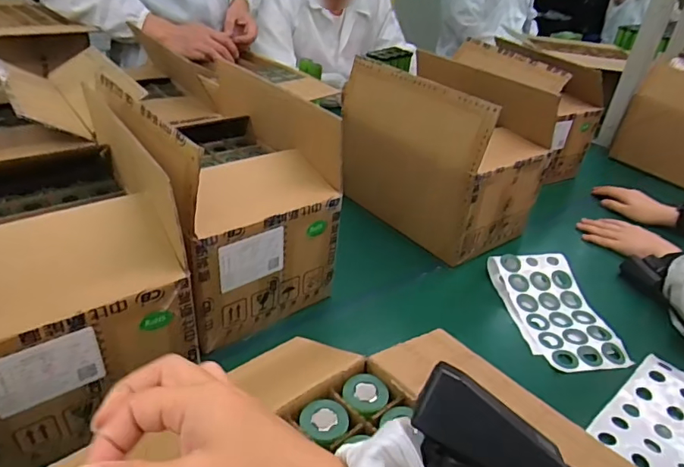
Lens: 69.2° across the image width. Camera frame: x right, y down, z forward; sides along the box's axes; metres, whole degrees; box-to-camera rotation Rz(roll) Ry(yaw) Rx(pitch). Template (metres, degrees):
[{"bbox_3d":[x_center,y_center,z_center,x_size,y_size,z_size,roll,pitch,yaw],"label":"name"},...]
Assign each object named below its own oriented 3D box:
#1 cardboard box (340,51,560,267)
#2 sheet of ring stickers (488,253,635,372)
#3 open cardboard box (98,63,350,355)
[{"bbox_3d":[0.148,-0.134,0.794,0.170,0.225,0.299,-25,43,-38],"label":"cardboard box"},{"bbox_3d":[0.289,0.098,0.675,0.112,0.037,0.198,-2,33,-10],"label":"sheet of ring stickers"},{"bbox_3d":[-0.174,-0.073,0.660,0.196,0.231,0.350,-18,39,-31],"label":"open cardboard box"}]

